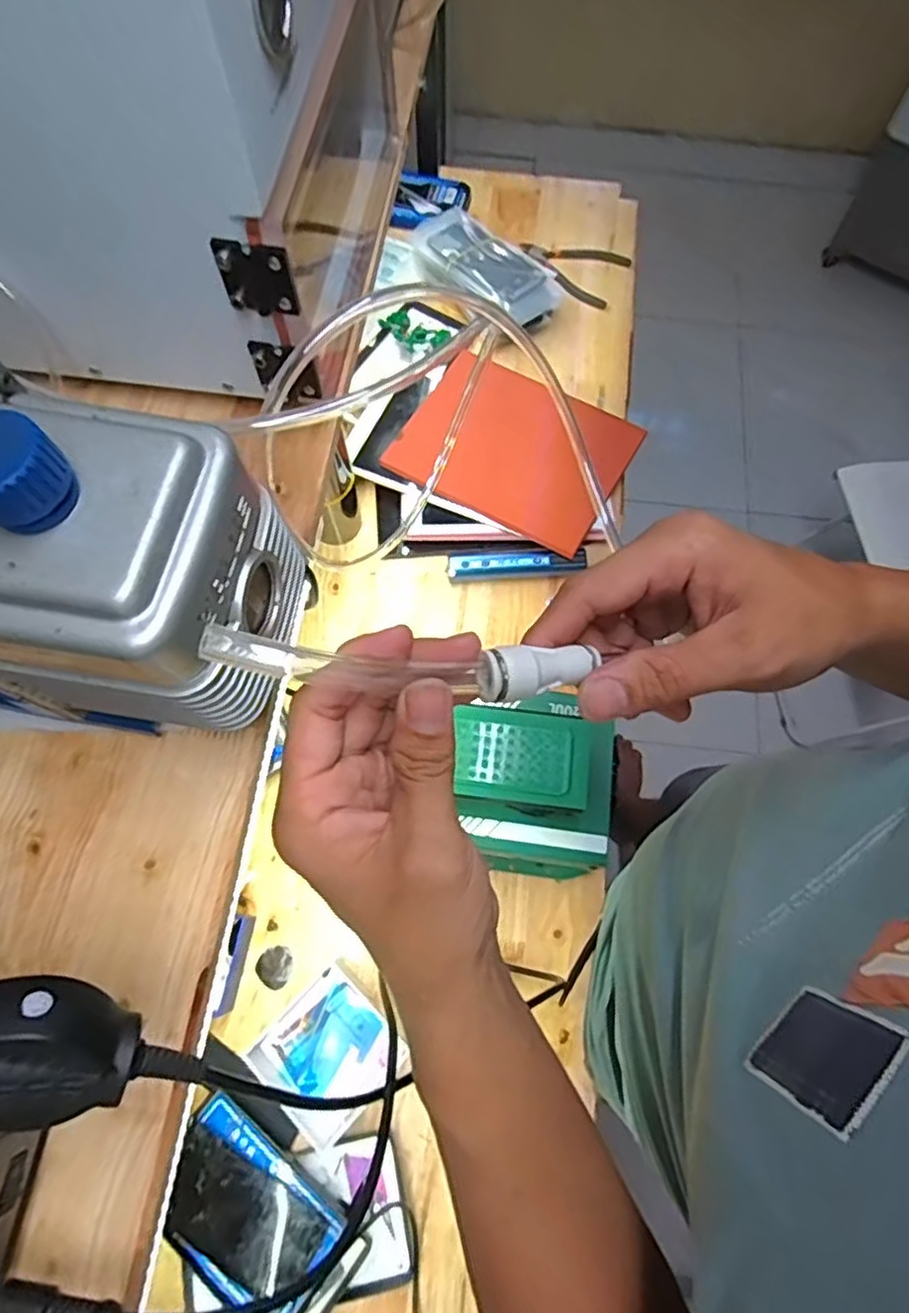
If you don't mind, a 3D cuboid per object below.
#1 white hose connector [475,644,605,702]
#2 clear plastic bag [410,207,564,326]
[{"bbox_3d":[0.032,0.005,0.244,0.046,0.013,0.017,-9,69,-22],"label":"white hose connector"},{"bbox_3d":[0.030,-0.512,0.880,0.101,0.052,0.235,-42,75,-15],"label":"clear plastic bag"}]

